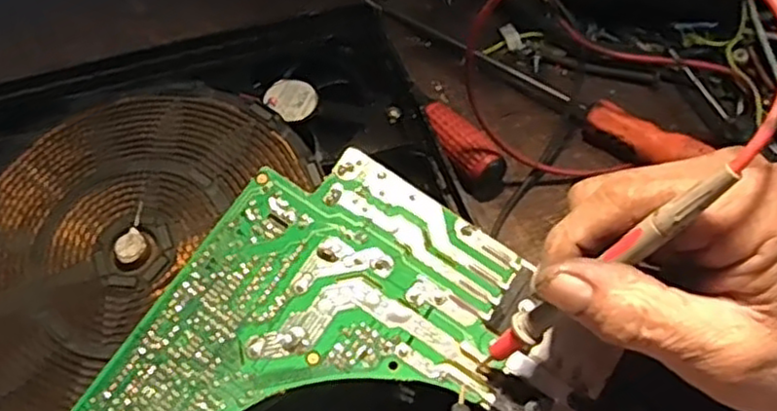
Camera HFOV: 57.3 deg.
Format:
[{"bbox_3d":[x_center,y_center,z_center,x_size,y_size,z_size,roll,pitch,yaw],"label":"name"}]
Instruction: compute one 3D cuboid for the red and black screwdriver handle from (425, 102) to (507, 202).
[{"bbox_3d":[0.039,-0.030,0.388,0.024,0.026,0.055,-32,62,-16],"label":"red and black screwdriver handle"}]

